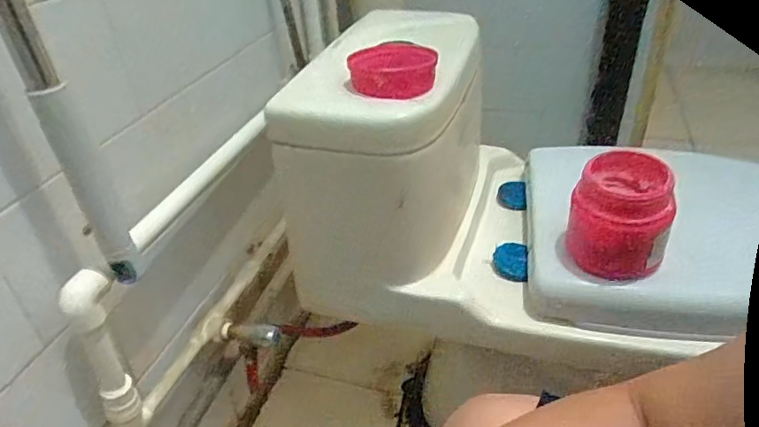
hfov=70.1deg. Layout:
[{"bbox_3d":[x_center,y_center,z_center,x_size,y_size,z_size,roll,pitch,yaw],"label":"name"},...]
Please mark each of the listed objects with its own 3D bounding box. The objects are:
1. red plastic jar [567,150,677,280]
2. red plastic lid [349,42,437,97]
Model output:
[{"bbox_3d":[0.258,-0.001,0.576,0.093,0.111,0.088,-3,35,2],"label":"red plastic jar"},{"bbox_3d":[0.013,-0.155,0.588,0.095,0.033,0.088,-3,35,1],"label":"red plastic lid"}]

